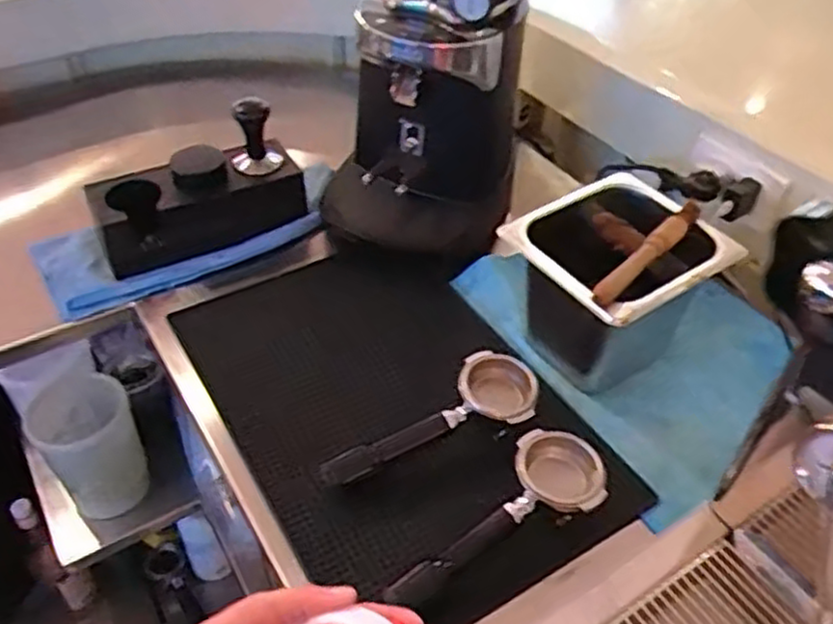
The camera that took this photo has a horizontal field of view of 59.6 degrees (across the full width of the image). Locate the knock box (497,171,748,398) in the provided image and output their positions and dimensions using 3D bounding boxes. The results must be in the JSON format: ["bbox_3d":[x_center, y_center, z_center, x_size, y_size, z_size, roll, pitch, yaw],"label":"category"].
[{"bbox_3d":[0.193,-0.025,0.726,0.177,0.152,0.160,-24,49,-24],"label":"knock box"}]

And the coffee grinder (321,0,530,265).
[{"bbox_3d":[0.012,-0.265,0.791,0.197,0.403,0.190,13,45,12],"label":"coffee grinder"}]

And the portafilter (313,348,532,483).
[{"bbox_3d":[0.013,0.105,0.659,0.205,0.043,0.073,-26,49,-8],"label":"portafilter"}]

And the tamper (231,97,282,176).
[{"bbox_3d":[-0.191,-0.212,0.862,0.053,0.084,0.070,-1,44,-2],"label":"tamper"}]

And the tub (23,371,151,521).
[{"bbox_3d":[-0.464,0.198,1.039,0.136,0.161,0.138,-18,47,-19],"label":"tub"}]

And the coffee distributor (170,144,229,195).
[{"bbox_3d":[-0.251,-0.166,0.837,0.060,0.037,0.067,-16,46,-17],"label":"coffee distributor"}]

